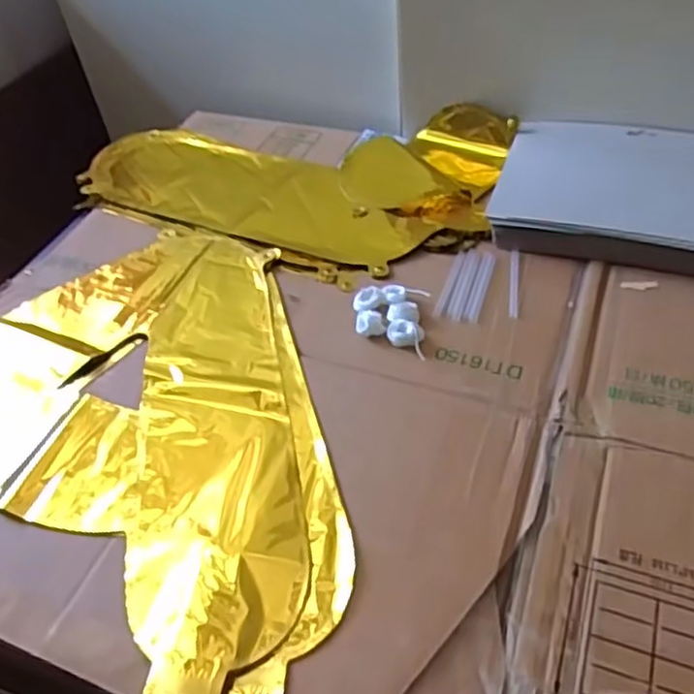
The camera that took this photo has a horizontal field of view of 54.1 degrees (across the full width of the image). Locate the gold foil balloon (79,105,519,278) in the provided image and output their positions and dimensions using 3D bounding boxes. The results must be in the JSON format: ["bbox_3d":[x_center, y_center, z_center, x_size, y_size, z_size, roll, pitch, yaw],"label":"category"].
[{"bbox_3d":[-0.066,-0.171,0.678,0.428,0.034,0.242,10,50,17],"label":"gold foil balloon"}]

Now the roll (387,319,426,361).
[{"bbox_3d":[0.044,-0.006,0.503,0.027,0.010,0.032,-3,47,4],"label":"roll"}]

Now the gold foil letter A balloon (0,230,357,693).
[{"bbox_3d":[-0.164,0.034,0.490,0.404,0.009,0.341,14,50,19],"label":"gold foil letter A balloon"}]

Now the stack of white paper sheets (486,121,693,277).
[{"bbox_3d":[0.243,-0.141,0.593,0.205,0.020,0.177,12,50,17],"label":"stack of white paper sheets"}]

